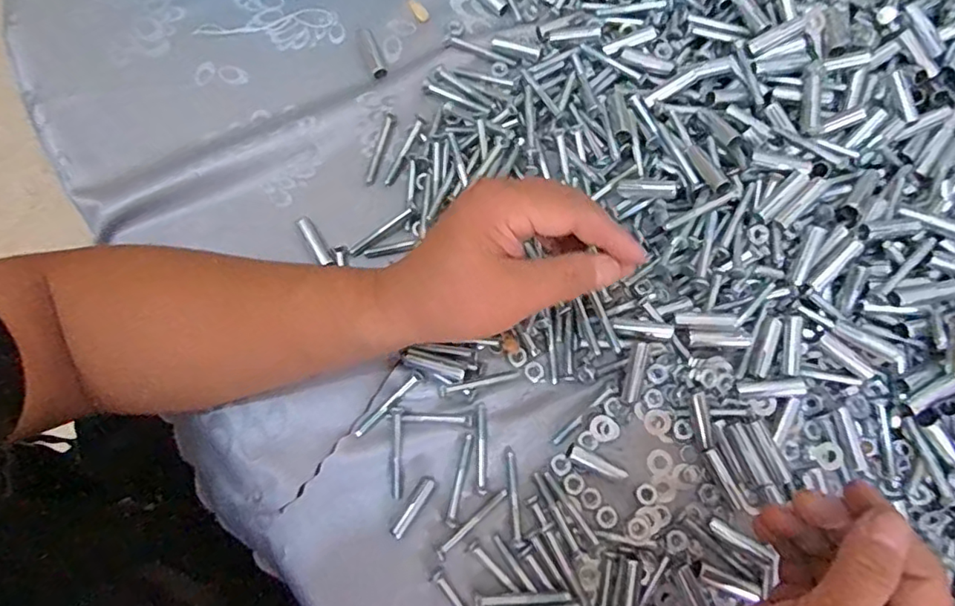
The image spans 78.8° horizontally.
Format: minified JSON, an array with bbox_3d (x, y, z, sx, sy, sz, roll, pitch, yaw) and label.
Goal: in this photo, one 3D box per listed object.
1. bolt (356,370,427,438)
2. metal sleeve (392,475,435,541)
[{"bbox_3d":[-0.056,0.065,0.372,0.056,0.008,0.007,-42,79,-11],"label":"bolt"},{"bbox_3d":[-0.040,0.126,0.356,0.008,0.009,0.040,33,77,8],"label":"metal sleeve"}]

